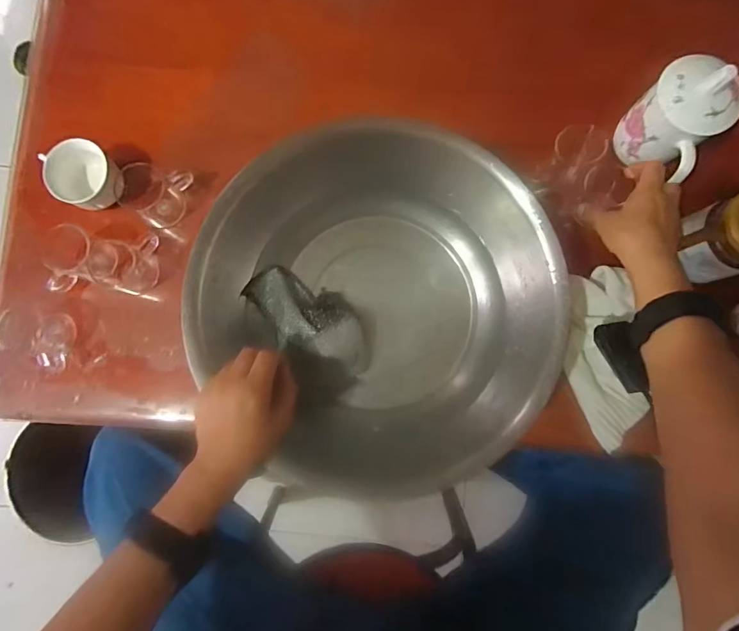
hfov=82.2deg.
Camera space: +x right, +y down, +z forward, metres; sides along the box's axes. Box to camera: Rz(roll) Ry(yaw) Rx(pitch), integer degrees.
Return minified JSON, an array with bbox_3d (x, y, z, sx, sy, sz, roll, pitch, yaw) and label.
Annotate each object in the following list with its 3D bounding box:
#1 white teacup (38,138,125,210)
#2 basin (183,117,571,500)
[{"bbox_3d":[-0.336,-0.162,0.508,0.081,0.046,0.071,43,85,5],"label":"white teacup"},{"bbox_3d":[0.006,-0.004,0.474,0.361,0.114,0.348,-2,83,0],"label":"basin"}]

